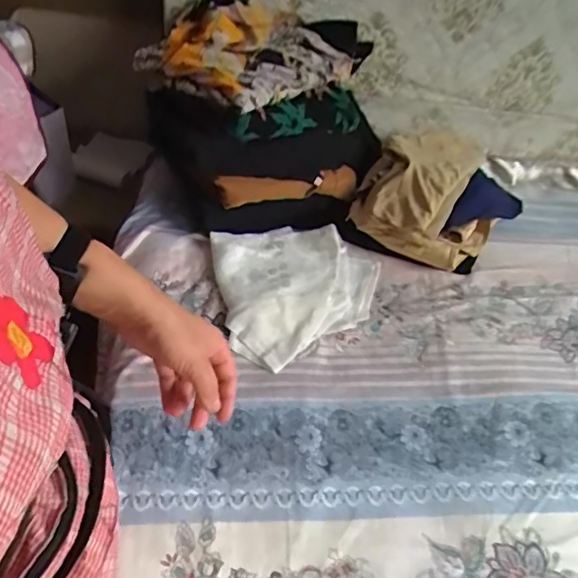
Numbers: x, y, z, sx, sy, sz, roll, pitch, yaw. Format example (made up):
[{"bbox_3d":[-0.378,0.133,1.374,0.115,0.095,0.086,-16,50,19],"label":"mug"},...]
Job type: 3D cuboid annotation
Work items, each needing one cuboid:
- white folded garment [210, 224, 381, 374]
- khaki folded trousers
[{"bbox_3d":[0.023,-0.004,0.922,0.273,0.035,0.276,-7,48,-10],"label":"white folded garment"},{"bbox_3d":[0.254,-0.170,1.028,0.239,0.123,0.253,19,48,11],"label":"khaki folded trousers"}]

